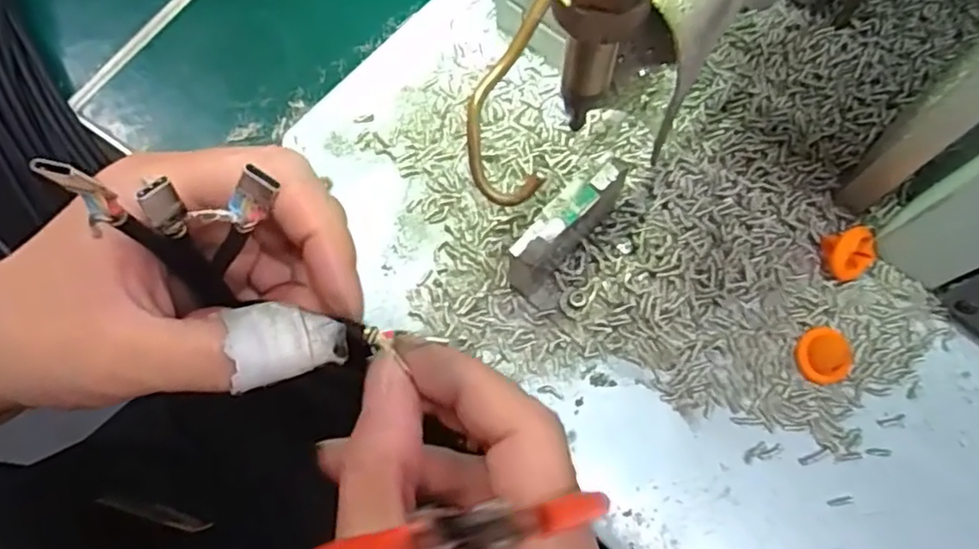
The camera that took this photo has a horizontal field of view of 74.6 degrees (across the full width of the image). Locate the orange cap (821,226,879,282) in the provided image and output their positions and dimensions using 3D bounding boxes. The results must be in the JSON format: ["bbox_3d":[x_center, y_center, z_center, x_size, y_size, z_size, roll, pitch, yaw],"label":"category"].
[{"bbox_3d":[0.134,-0.008,0.242,0.018,0.012,0.020,-19,111,1],"label":"orange cap"}]

